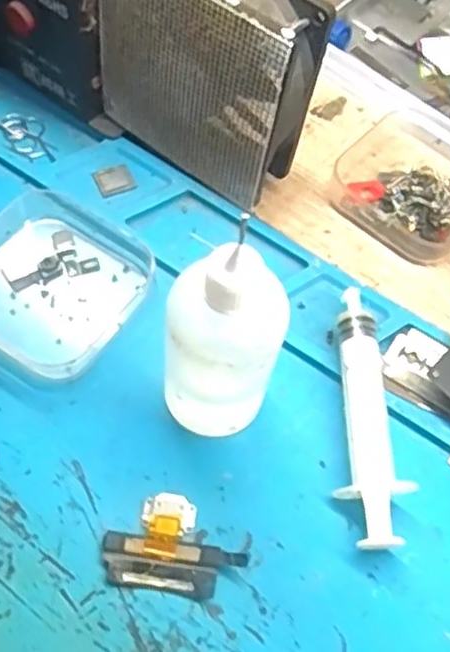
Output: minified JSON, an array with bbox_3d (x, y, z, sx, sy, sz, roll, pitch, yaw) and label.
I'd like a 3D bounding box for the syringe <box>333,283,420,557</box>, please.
[{"bbox_3d":[0.049,0.029,0.234,0.023,0.019,0.088,6,60,-1],"label":"syringe"}]

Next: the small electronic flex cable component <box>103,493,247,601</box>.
[{"bbox_3d":[-0.015,0.068,0.215,0.041,0.005,0.028,10,60,1],"label":"small electronic flex cable component"}]

